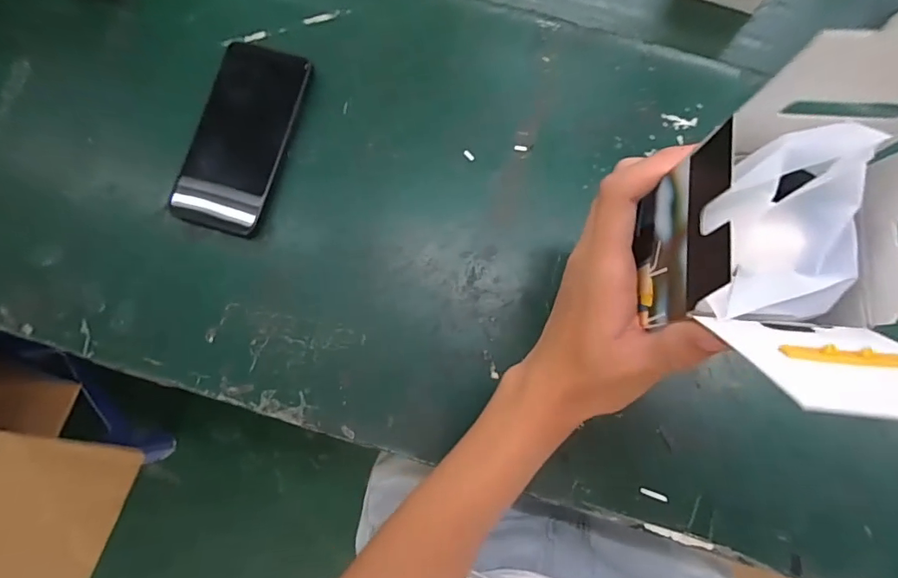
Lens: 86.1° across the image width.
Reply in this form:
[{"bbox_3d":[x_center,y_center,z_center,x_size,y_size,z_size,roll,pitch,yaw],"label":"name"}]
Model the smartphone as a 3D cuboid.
[{"bbox_3d":[-0.177,-0.131,0.413,0.076,0.014,0.164,16,78,4],"label":"smartphone"}]

